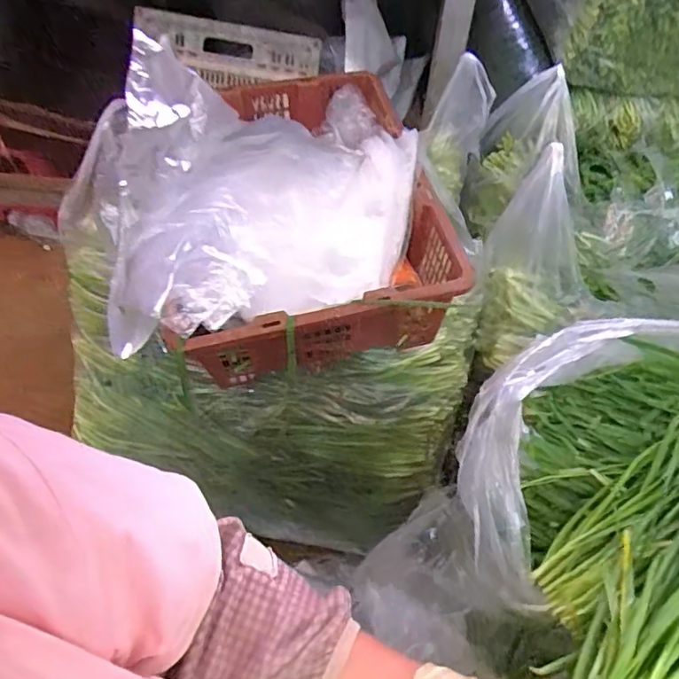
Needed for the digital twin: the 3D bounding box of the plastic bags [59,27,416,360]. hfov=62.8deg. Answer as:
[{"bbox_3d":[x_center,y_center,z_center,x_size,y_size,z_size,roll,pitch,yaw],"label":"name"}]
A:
[{"bbox_3d":[-0.065,-0.197,0.664,0.316,0.197,0.480,2,46,-2],"label":"plastic bags"}]

